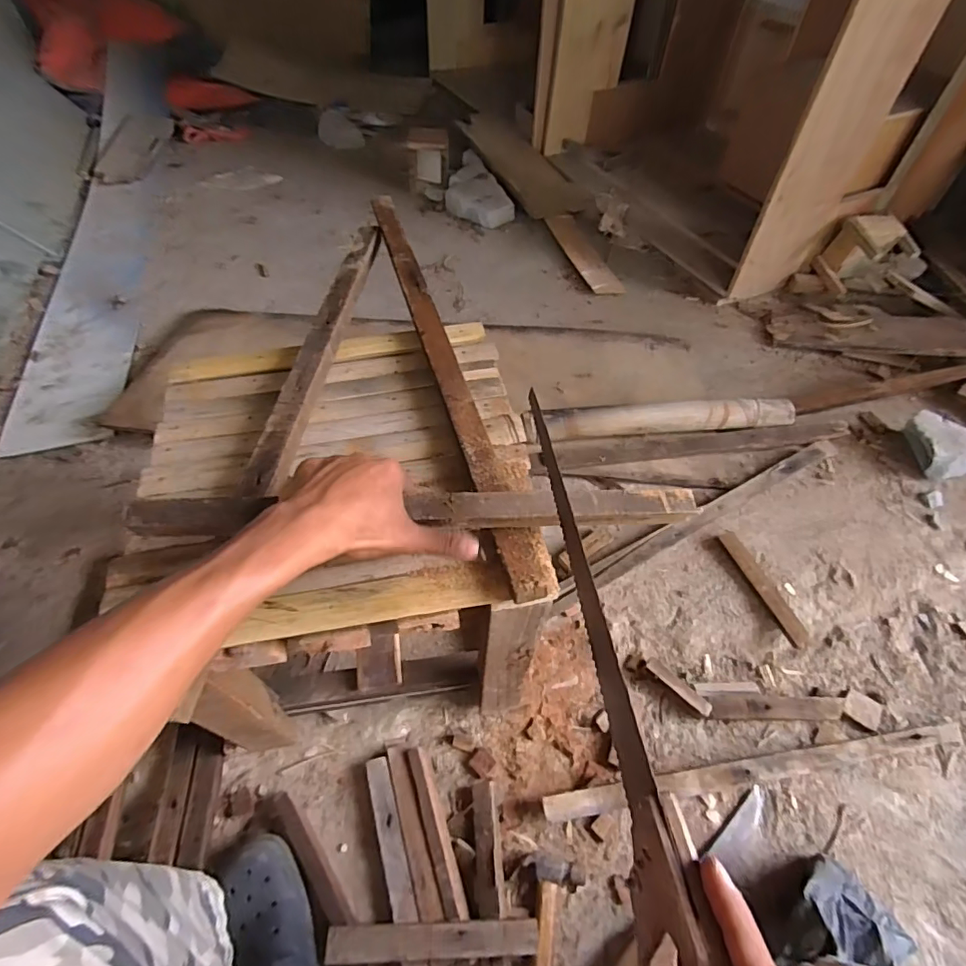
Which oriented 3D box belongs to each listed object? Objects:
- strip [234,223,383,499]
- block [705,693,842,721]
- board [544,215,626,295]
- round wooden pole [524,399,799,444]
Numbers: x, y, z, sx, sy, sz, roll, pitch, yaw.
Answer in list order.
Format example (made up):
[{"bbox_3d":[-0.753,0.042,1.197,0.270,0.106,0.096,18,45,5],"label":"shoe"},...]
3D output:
[{"bbox_3d":[-0.189,-0.178,0.620,0.037,0.018,0.481,13,53,-9],"label":"strip"},{"bbox_3d":[0.448,0.342,0.791,0.207,0.014,0.034,1,53,0],"label":"block"},{"bbox_3d":[0.285,-0.659,1.485,0.084,0.017,0.381,-15,58,-9],"label":"board"},{"bbox_3d":[0.358,-0.134,1.042,0.555,0.046,0.059,-5,53,-5],"label":"round wooden pole"}]

